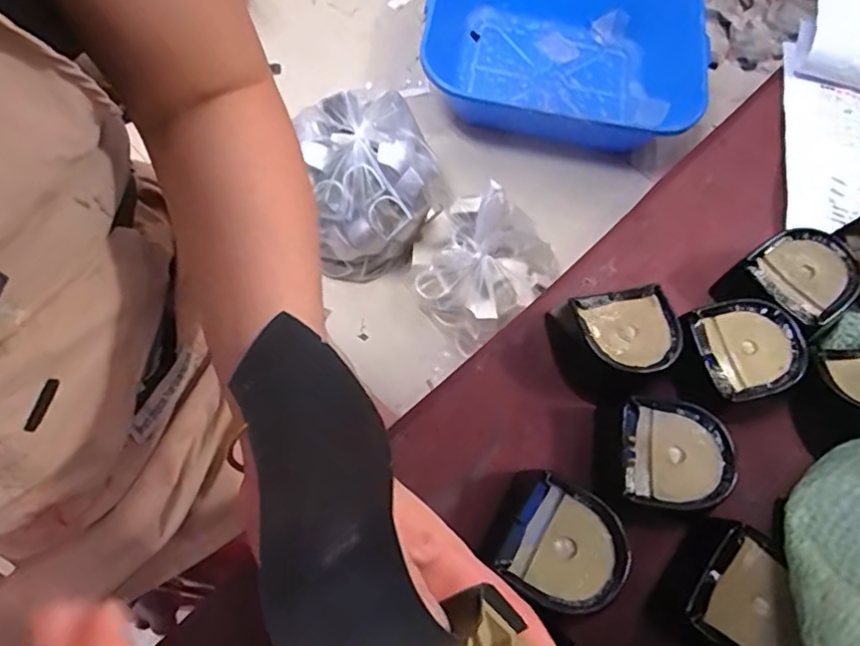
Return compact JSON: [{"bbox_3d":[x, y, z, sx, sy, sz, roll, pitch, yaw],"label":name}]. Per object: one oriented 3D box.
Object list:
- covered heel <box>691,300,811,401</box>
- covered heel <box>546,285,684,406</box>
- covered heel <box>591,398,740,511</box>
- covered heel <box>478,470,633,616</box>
[{"bbox_3d":[0.177,0.018,0.340,0.055,0.042,0.055,-12,68,-11],"label":"covered heel"},{"bbox_3d":[0.107,0.008,0.340,0.057,0.043,0.065,-14,67,-12],"label":"covered heel"},{"bbox_3d":[0.121,0.073,0.312,0.063,0.044,0.058,22,65,5],"label":"covered heel"},{"bbox_3d":[0.061,0.111,0.291,0.058,0.038,0.054,33,67,9],"label":"covered heel"}]

